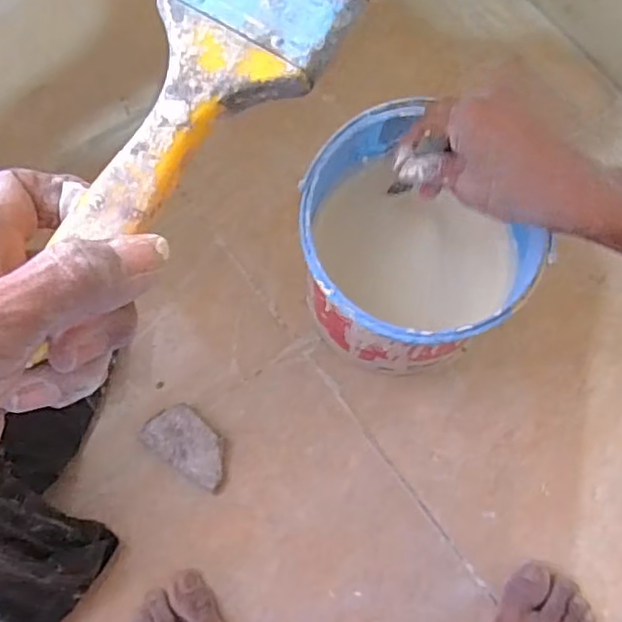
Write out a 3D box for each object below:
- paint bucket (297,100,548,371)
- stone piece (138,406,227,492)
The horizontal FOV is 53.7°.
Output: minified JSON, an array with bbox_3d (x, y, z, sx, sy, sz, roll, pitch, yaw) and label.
[{"bbox_3d":[0.078,-0.035,0.533,0.176,0.190,0.157,38,79,8],"label":"paint bucket"},{"bbox_3d":[-0.112,0.126,0.574,0.086,0.028,0.050,36,78,9],"label":"stone piece"}]

